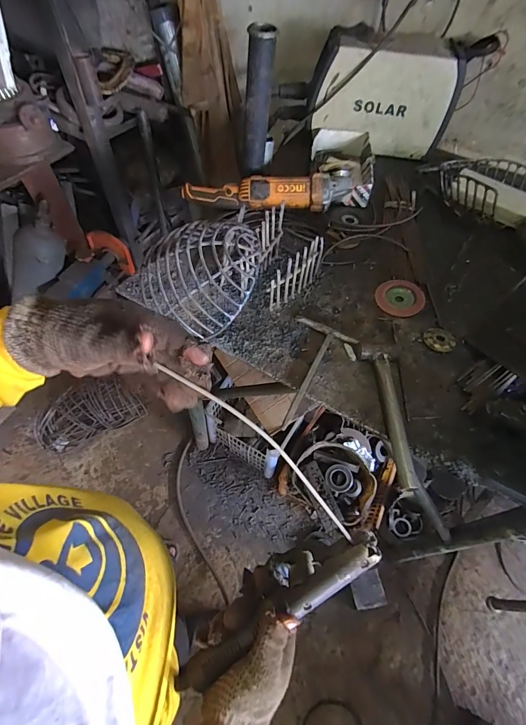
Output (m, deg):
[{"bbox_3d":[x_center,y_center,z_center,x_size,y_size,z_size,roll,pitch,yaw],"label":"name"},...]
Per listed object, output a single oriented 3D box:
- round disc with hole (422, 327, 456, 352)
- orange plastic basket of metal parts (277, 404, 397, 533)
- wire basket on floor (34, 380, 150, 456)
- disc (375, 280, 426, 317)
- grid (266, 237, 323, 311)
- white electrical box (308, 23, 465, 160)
[{"bbox_3d":[0.326,-0.044,0.644,0.054,0.012,0.056,1,57,-2],"label":"round disc with hole"},{"bbox_3d":[0.264,0.396,1.281,0.386,0.176,0.393,26,60,13],"label":"orange plastic basket of metal parts"},{"bbox_3d":[-0.704,0.208,1.414,0.382,0.156,0.192,-29,63,-19],"label":"wire basket on floor"},{"bbox_3d":[0.271,-0.128,0.693,0.090,0.016,0.092,1,57,-2],"label":"disc"},{"bbox_3d":[0.065,-0.168,0.653,0.022,0.097,0.145,40,64,21],"label":"grid"},{"bbox_3d":[0.300,-0.679,0.888,0.349,0.219,0.130,8,57,2],"label":"white electrical box"}]

